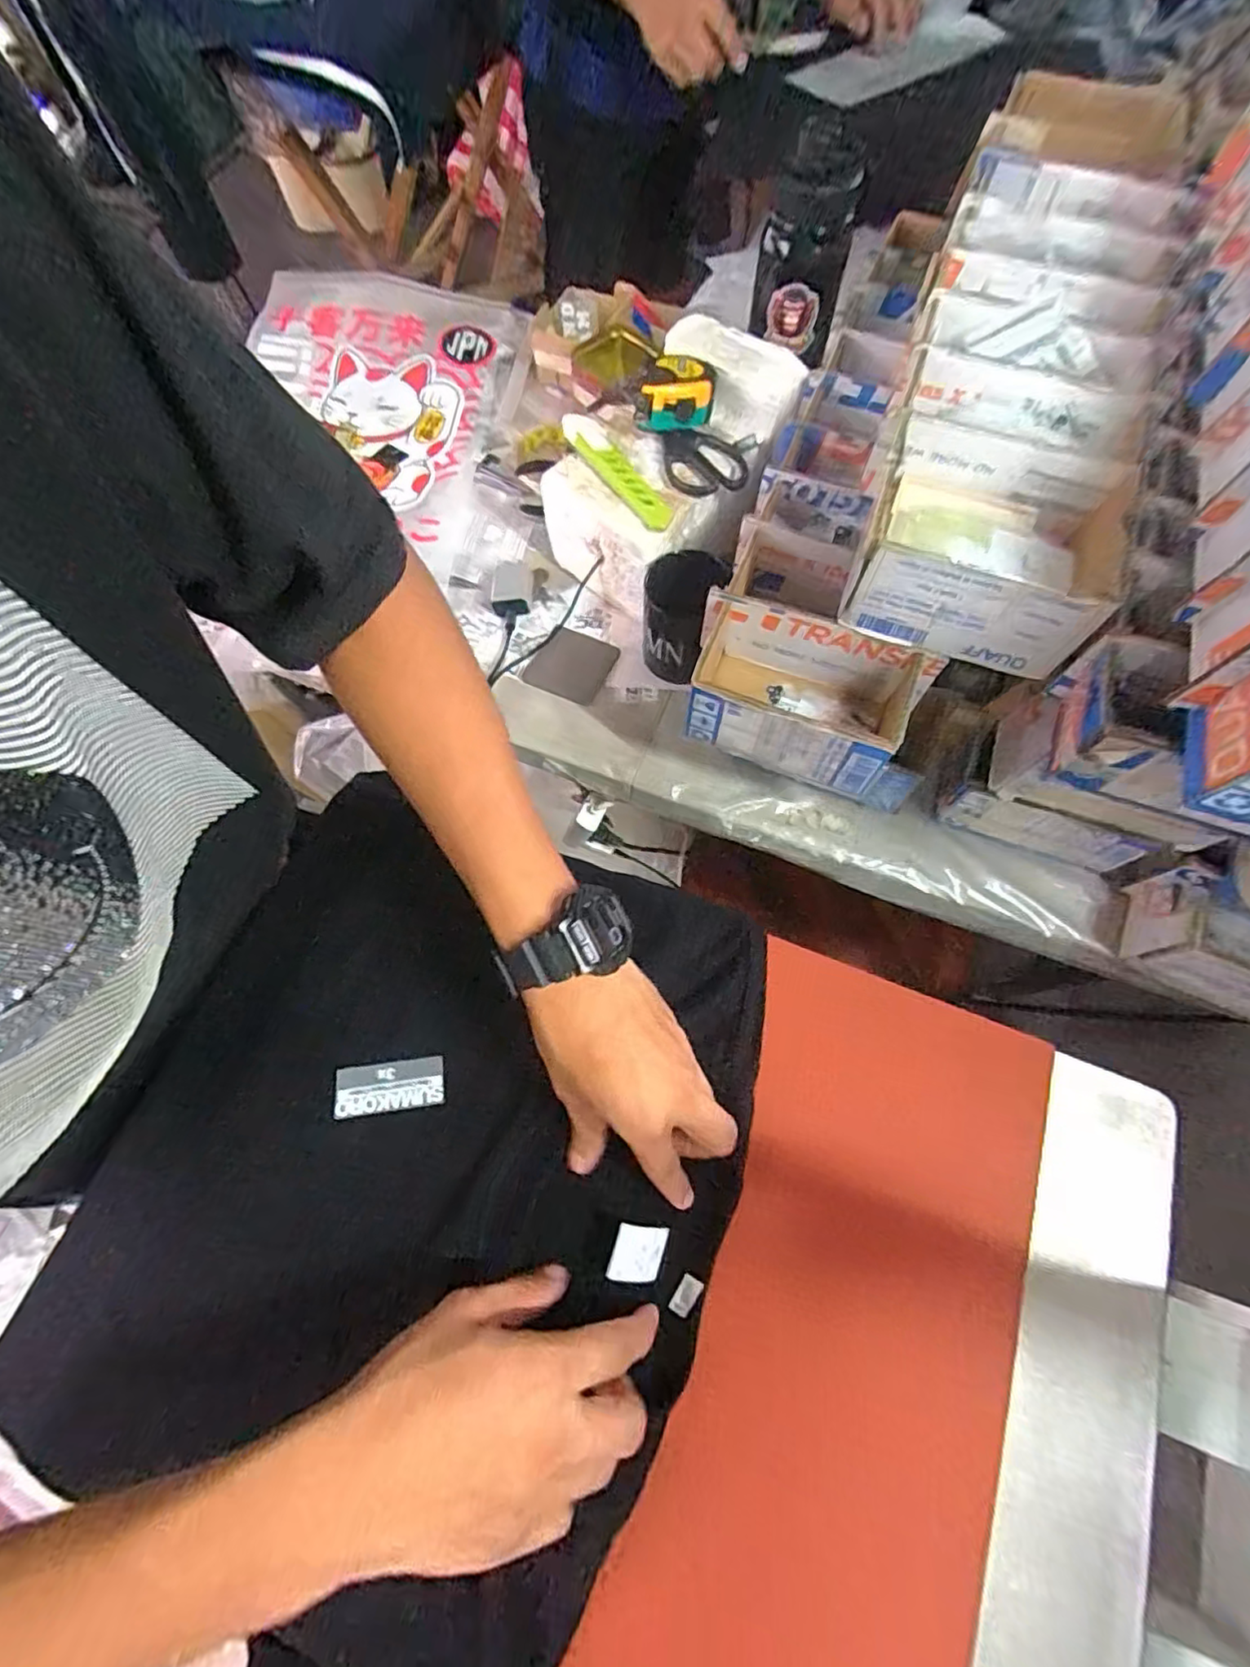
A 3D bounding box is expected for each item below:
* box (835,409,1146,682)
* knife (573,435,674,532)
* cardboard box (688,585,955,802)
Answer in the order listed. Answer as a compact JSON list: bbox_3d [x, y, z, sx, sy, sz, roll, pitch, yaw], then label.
[{"bbox_3d":[0.255,-0.200,0.440,0.168,0.076,0.131,20,70,7],"label":"box"},{"bbox_3d":[-0.003,-0.327,0.566,0.026,0.016,0.127,-37,73,-13],"label":"knife"},{"bbox_3d":[0.136,-0.103,0.490,0.184,0.078,0.099,20,70,7],"label":"cardboard box"}]

